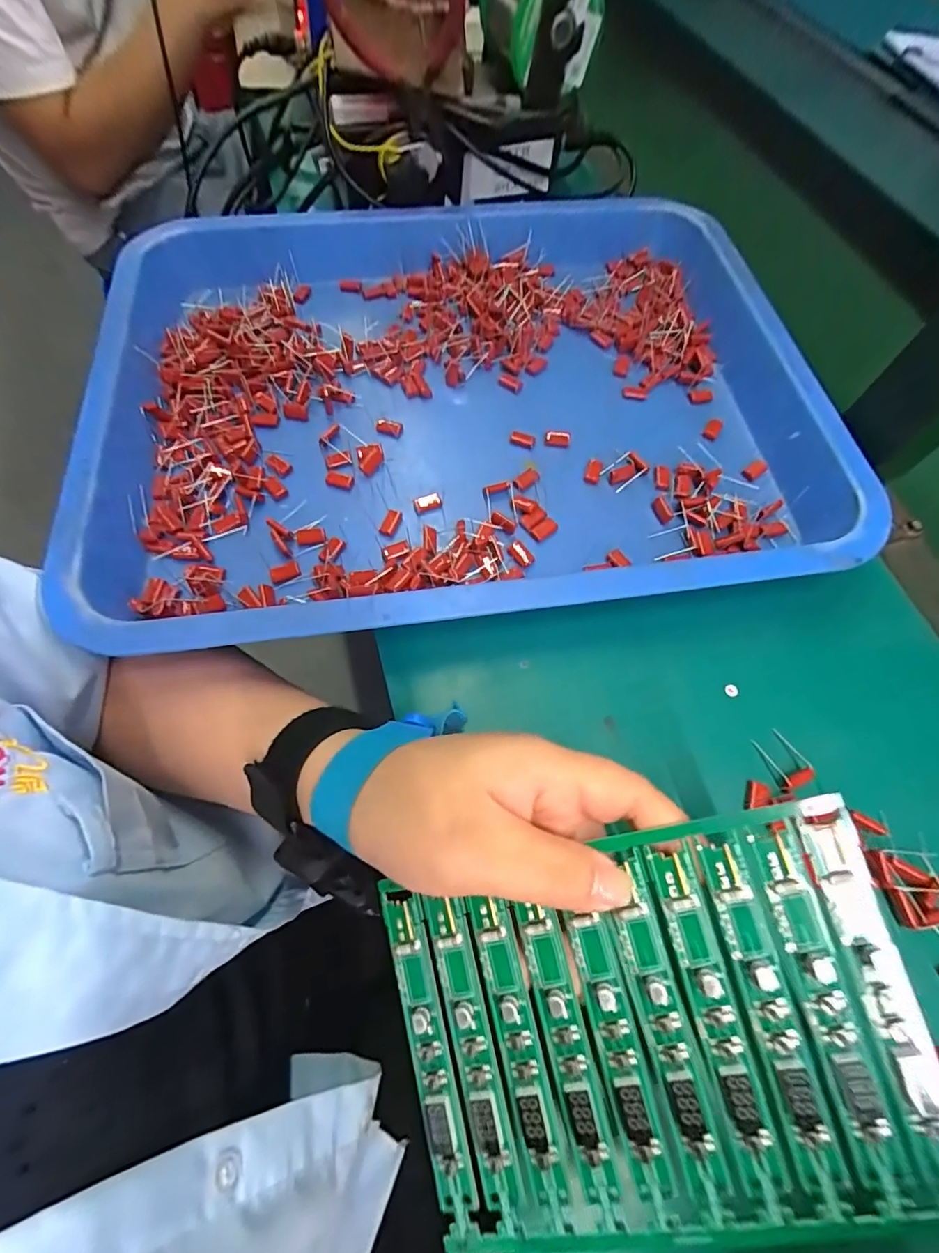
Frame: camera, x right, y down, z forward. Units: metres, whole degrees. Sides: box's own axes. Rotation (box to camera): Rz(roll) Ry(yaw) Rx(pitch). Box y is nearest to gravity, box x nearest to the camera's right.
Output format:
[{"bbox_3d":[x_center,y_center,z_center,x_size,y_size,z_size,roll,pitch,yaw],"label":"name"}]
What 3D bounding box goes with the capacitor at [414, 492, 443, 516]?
[{"bbox_3d":[-0.025,-0.073,0.293,0.016,0.004,0.010,-19,69,-10],"label":"capacitor"}]

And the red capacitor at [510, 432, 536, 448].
[{"bbox_3d":[0.034,-0.118,0.314,0.016,0.006,0.007,16,67,5],"label":"red capacitor"}]

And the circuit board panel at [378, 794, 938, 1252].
[{"bbox_3d":[0.058,0.135,0.165,0.163,0.006,0.117,-16,78,10],"label":"circuit board panel"}]

